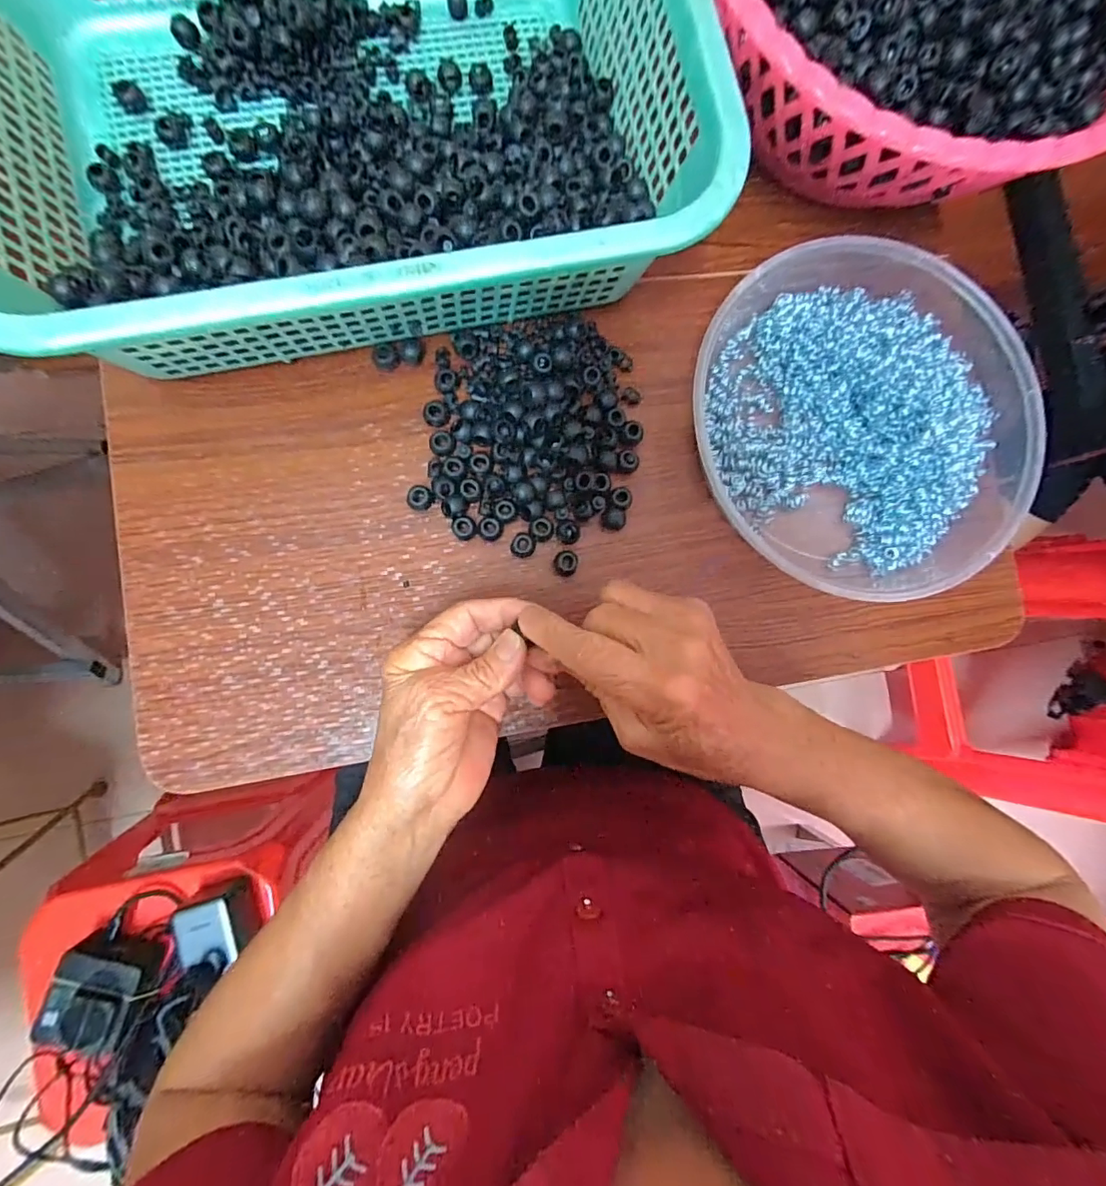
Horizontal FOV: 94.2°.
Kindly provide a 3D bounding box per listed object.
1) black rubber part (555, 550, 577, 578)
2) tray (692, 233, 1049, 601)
[{"bbox_3d":[0.008,-0.019,0.324,0.015,0.009,0.015,0,86,-6],"label":"black rubber part"},{"bbox_3d":[0.197,-0.111,0.333,0.222,0.049,0.217,0,86,-6],"label":"tray"}]

